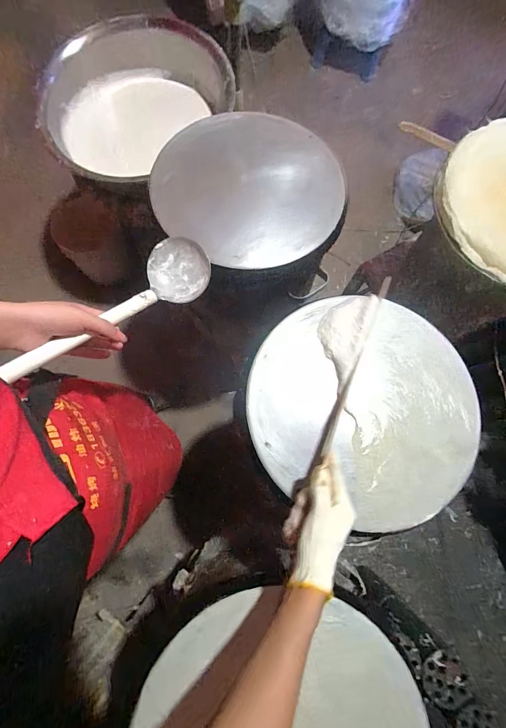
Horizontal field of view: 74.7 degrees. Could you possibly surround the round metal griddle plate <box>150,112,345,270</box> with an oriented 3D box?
[{"bbox_3d":[-0.008,-0.347,0.638,0.355,0.026,0.339,0,75,-2],"label":"round metal griddle plate"}]

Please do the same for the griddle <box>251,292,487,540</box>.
[{"bbox_3d":[0.181,0.058,0.528,0.353,0.031,0.340,0,75,-2],"label":"griddle"}]

